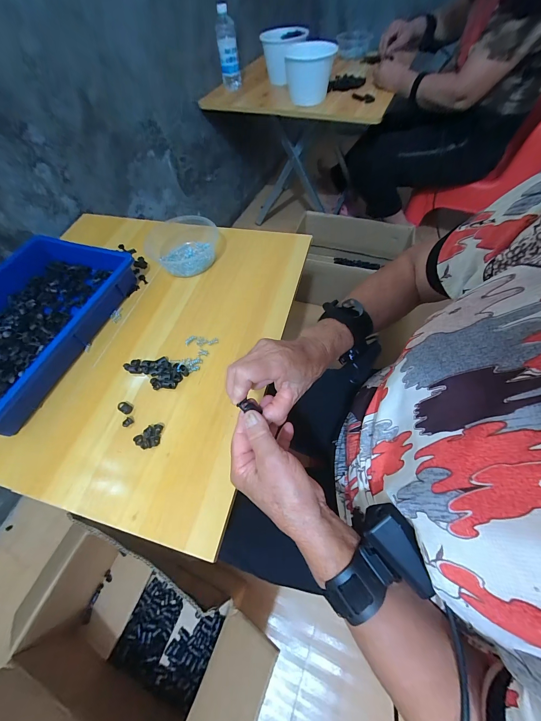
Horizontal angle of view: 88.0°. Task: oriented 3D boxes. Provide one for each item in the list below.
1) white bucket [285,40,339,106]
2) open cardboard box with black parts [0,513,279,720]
[{"bbox_3d":[0.127,-0.917,0.891,0.152,0.119,0.150,1,59,5],"label":"white bucket"},{"bbox_3d":[-0.286,0.566,0.548,0.518,0.267,0.302,19,62,15],"label":"open cardboard box with black parts"}]

